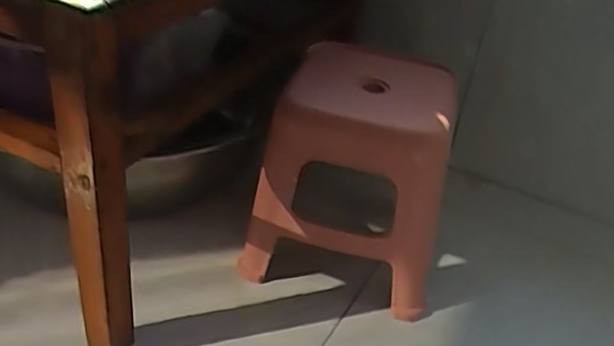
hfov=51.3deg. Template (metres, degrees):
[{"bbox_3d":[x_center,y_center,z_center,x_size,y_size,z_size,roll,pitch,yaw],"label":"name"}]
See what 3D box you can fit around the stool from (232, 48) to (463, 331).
[{"bbox_3d":[0.072,0.006,0.980,0.269,0.325,0.223,12,33,6],"label":"stool"}]

